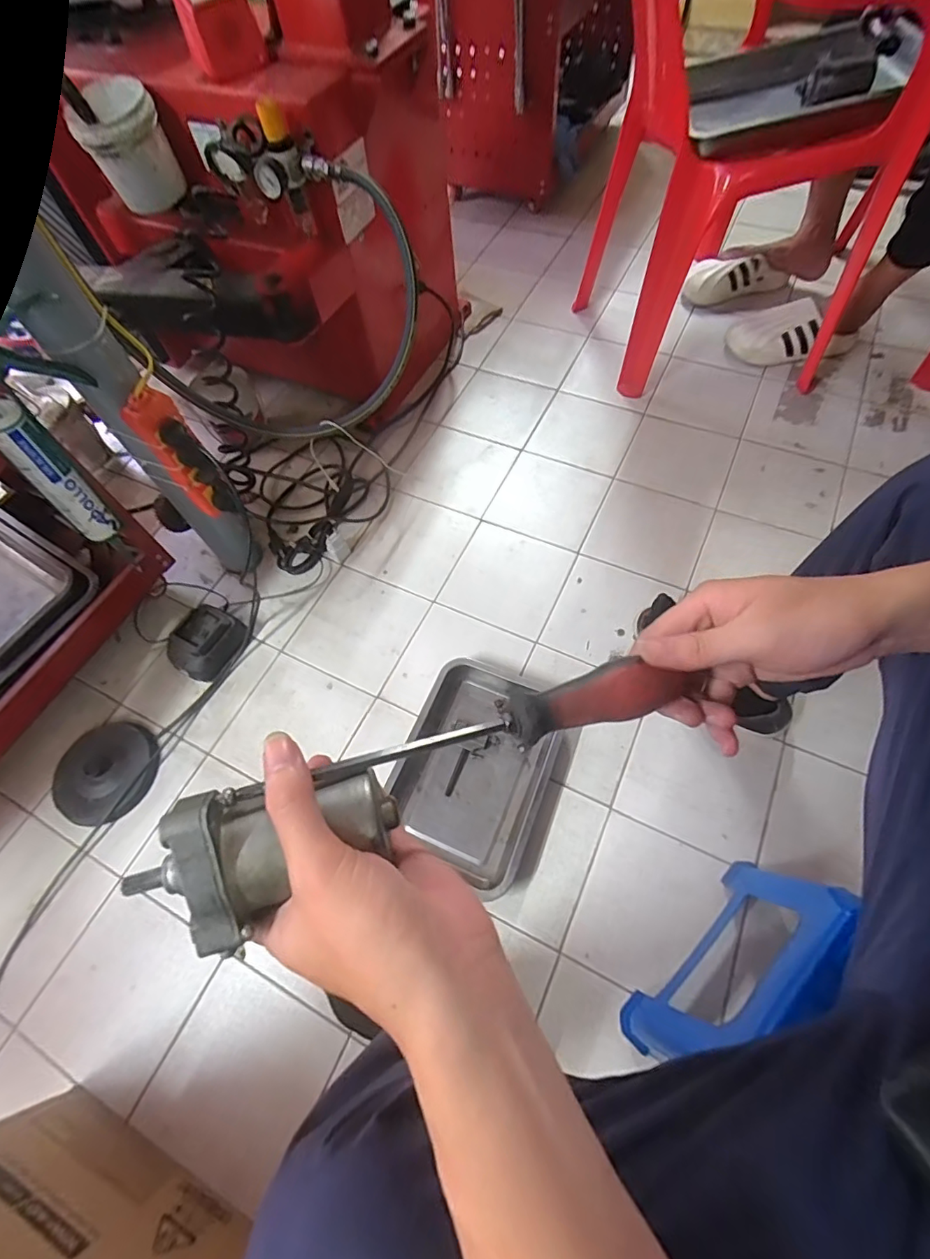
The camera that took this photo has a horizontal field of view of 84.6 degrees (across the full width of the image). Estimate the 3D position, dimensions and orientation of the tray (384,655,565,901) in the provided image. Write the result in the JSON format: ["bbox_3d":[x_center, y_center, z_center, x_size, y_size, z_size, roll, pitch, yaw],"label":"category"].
[{"bbox_3d":[0.016,0.201,0.777,0.222,0.043,0.295,22,67,13],"label":"tray"}]

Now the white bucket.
[{"bbox_3d":[-0.511,-0.741,0.778,0.117,0.120,0.141,-22,65,-7],"label":"white bucket"}]

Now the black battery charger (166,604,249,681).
[{"bbox_3d":[-0.441,0.024,0.878,0.094,0.065,0.119,26,68,15],"label":"black battery charger"}]

